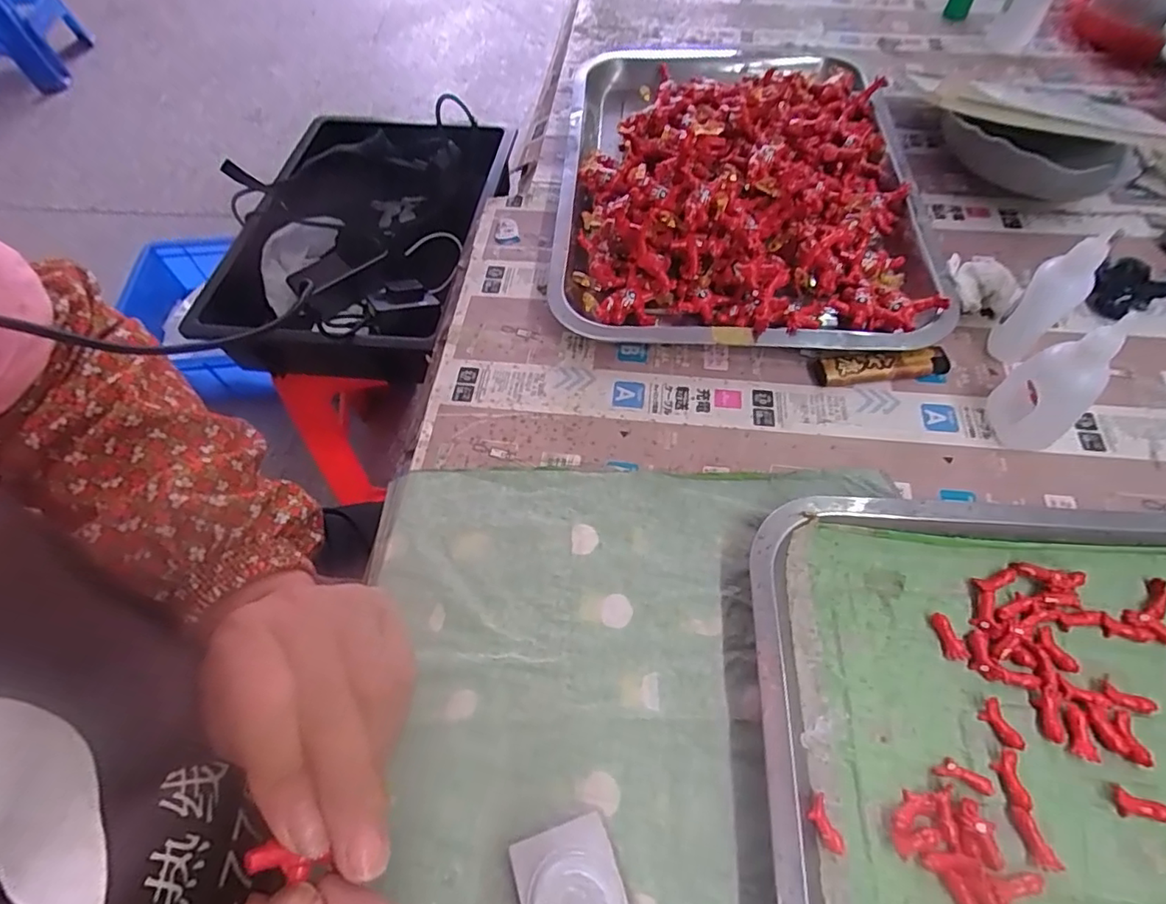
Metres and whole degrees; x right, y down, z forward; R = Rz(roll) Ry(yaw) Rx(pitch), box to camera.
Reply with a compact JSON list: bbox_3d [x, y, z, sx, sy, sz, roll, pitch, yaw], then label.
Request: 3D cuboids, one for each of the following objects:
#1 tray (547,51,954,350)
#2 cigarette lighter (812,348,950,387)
[{"bbox_3d":[0.113,-0.218,0.441,0.262,0.057,0.346,1,59,4],"label":"tray"},{"bbox_3d":[0.188,-0.052,0.363,0.080,0.016,0.014,-3,59,2],"label":"cigarette lighter"}]

